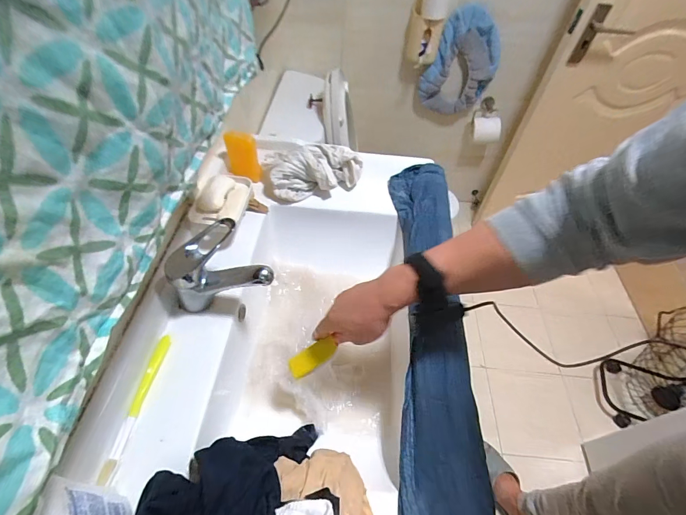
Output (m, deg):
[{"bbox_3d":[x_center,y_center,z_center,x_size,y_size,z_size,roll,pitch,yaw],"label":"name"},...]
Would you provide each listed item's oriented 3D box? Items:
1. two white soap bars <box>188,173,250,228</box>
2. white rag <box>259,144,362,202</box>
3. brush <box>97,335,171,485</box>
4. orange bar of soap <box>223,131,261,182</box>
[{"bbox_3d":[-0.216,-0.107,0.627,0.081,0.034,0.115,7,51,1],"label":"two white soap bars"},{"bbox_3d":[-0.065,-0.185,0.728,0.209,0.064,0.133,2,51,-3],"label":"white rag"},{"bbox_3d":[-0.261,0.184,0.446,0.013,0.019,0.179,7,51,1],"label":"brush"},{"bbox_3d":[-0.203,-0.206,0.710,0.059,0.100,0.026,-2,51,-6],"label":"orange bar of soap"}]

